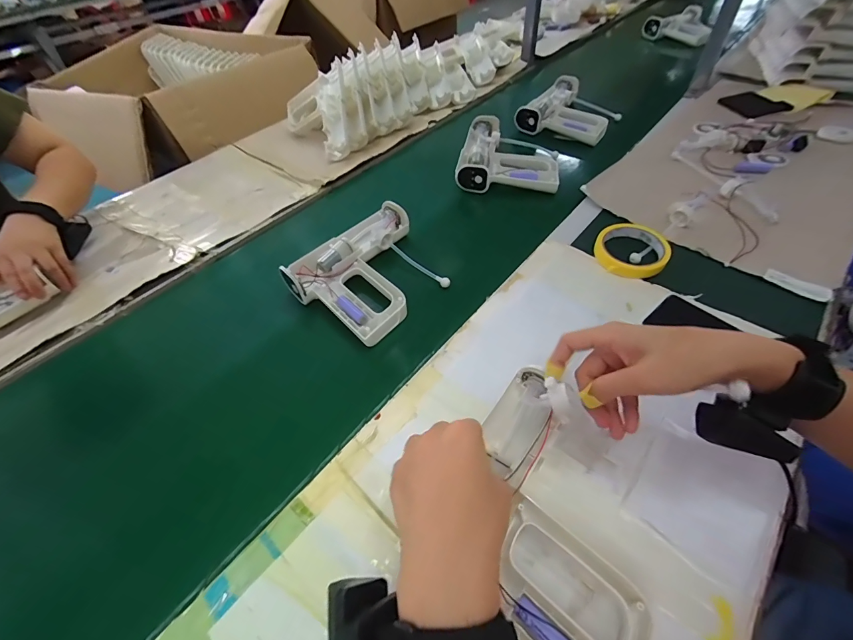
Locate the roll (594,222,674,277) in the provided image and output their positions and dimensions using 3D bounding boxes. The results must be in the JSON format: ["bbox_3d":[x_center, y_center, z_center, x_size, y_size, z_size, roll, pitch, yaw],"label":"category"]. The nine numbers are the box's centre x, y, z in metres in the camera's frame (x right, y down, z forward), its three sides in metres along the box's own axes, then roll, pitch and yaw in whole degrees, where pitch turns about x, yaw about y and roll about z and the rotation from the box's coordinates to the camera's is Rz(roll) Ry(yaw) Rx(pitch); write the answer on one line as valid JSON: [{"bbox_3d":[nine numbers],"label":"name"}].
[{"bbox_3d":[0.284,-0.097,0.520,0.092,0.022,0.090,-1,50,1],"label":"roll"}]

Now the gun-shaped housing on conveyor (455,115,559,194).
[{"bbox_3d":[0.156,-0.326,0.724,0.182,0.042,0.228,6,50,6],"label":"gun-shaped housing on conveyor"}]

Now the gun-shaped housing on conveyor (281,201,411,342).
[{"bbox_3d":[-0.080,-0.082,0.548,0.187,0.039,0.218,28,56,23],"label":"gun-shaped housing on conveyor"}]

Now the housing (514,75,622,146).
[{"bbox_3d":[0.326,-0.472,0.830,0.188,0.047,0.215,26,55,22],"label":"housing"}]

